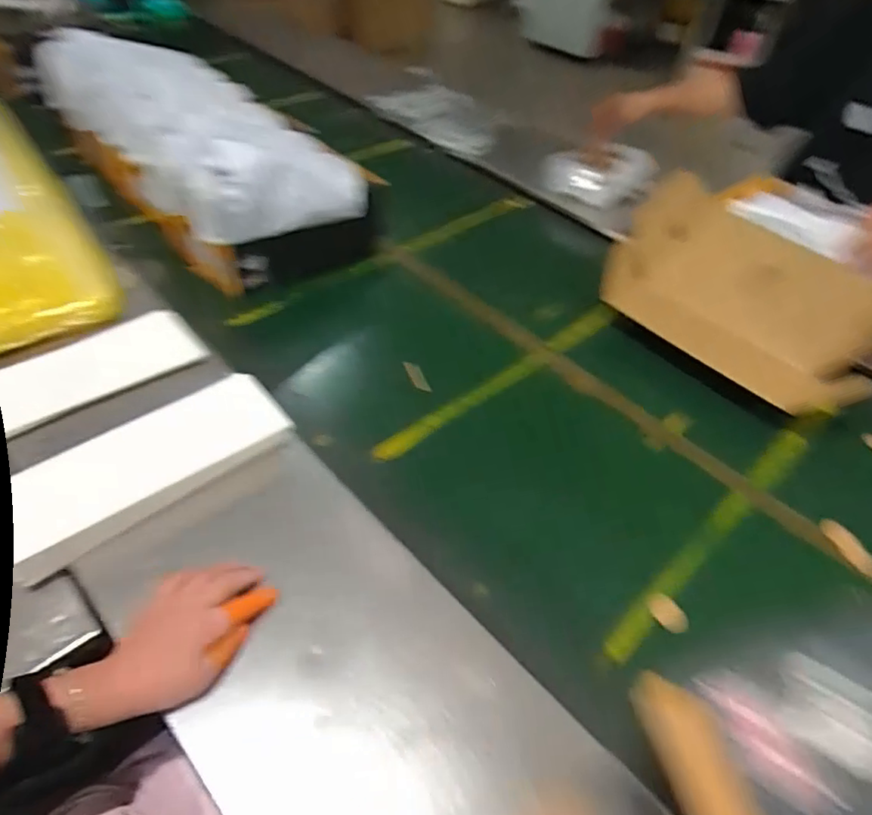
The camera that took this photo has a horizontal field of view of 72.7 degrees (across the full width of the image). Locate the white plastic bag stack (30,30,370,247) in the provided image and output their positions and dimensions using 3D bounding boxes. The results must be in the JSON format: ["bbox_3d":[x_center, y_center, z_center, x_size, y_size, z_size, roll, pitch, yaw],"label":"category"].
[{"bbox_3d":[-0.431,-0.503,1.042,0.303,0.129,0.661,-29,56,-28],"label":"white plastic bag stack"}]

